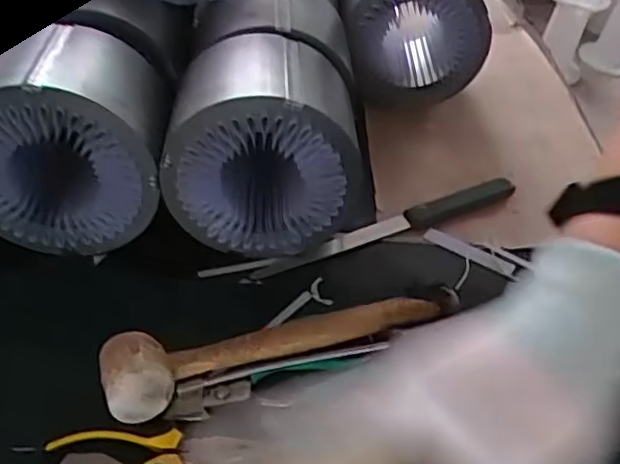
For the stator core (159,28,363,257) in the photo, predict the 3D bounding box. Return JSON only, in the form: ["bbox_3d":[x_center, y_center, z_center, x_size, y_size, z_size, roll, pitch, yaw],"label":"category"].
[{"bbox_3d":[-0.034,-0.080,0.541,0.151,0.143,0.135,5,45,-2],"label":"stator core"}]

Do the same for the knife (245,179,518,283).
[{"bbox_3d":[0.075,-0.007,0.584,0.267,0.021,0.024,-15,49,-21],"label":"knife"}]

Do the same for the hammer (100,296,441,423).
[{"bbox_3d":[-0.024,0.077,0.473,0.246,0.052,0.056,-14,49,-20],"label":"hammer"}]

